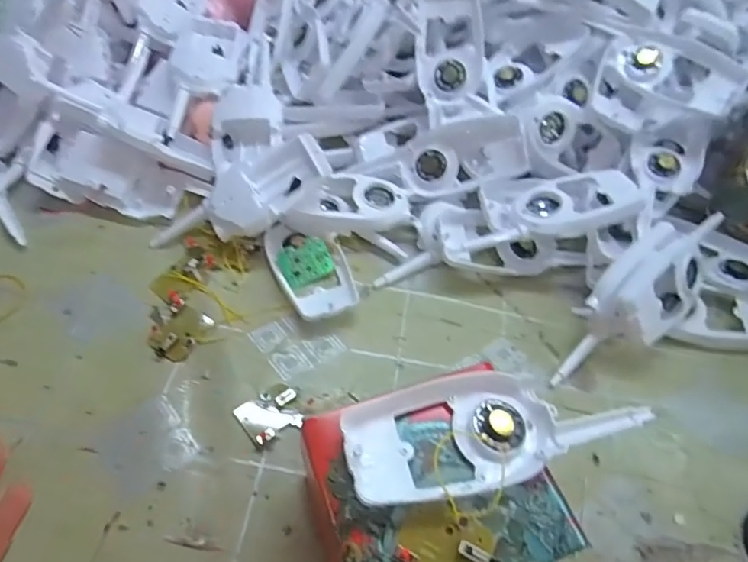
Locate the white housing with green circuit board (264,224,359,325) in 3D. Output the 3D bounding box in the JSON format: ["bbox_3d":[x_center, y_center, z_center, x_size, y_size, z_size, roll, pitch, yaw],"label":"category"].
[{"bbox_3d":[-0.053,-0.010,0.444,0.056,0.020,0.106,-18,58,-17],"label":"white housing with green circuit board"}]

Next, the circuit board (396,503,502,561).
[{"bbox_3d":[0.036,0.124,0.245,0.043,0.008,0.034,29,57,14],"label":"circuit board"}]

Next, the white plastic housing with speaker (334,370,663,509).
[{"bbox_3d":[0.064,0.077,0.279,0.158,0.014,0.056,-10,56,-12],"label":"white plastic housing with speaker"}]

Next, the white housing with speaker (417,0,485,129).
[{"bbox_3d":[0.070,-0.208,0.474,0.056,0.126,0.018,2,9,-4],"label":"white housing with speaker"}]

